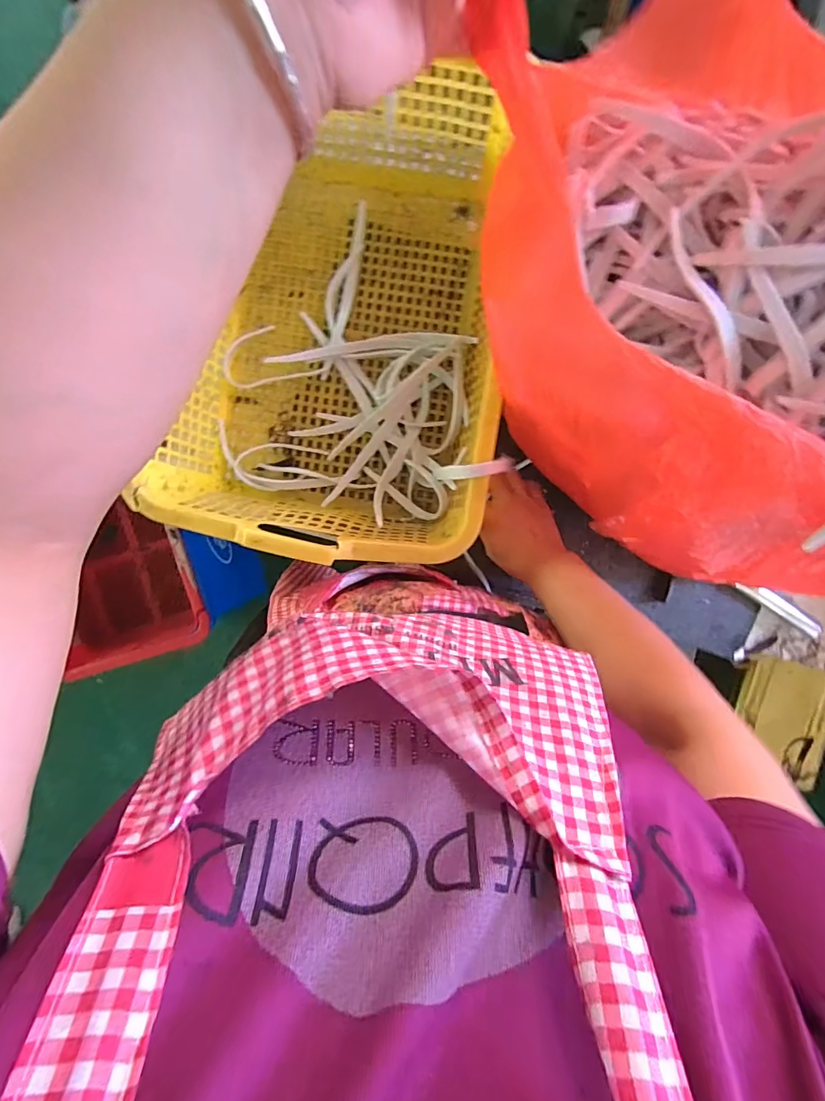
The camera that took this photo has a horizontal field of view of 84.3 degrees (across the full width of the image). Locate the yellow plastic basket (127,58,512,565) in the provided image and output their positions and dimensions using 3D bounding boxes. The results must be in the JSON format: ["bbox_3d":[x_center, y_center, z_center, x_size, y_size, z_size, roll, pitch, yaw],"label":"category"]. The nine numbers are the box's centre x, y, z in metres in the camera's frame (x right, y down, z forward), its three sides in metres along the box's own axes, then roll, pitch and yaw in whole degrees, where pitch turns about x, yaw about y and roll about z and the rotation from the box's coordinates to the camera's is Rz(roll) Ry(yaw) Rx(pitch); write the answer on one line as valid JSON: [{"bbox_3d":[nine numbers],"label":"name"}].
[{"bbox_3d":[-0.058,-0.229,0.494,0.323,0.139,0.470,14,92,0],"label":"yellow plastic basket"}]

